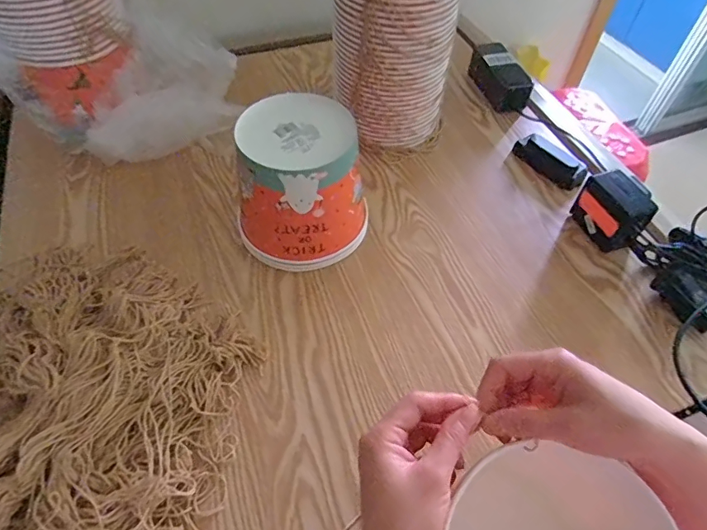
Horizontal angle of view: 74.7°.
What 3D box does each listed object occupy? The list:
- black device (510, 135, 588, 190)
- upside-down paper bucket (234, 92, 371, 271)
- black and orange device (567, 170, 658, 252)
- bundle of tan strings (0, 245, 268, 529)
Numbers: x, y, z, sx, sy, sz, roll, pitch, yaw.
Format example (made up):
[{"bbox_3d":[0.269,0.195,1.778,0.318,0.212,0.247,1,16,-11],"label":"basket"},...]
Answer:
[{"bbox_3d":[0.294,-0.158,0.696,0.027,0.035,0.118,-37,63,-25],"label":"black device"},{"bbox_3d":[-0.058,-0.095,0.545,0.152,0.152,0.142,1,54,-1],"label":"upside-down paper bucket"},{"bbox_3d":[0.328,-0.067,0.587,0.054,0.078,0.087,-26,59,-19],"label":"black and orange device"},{"bbox_3d":[-0.243,0.122,0.438,0.284,0.062,0.380,-6,55,-6],"label":"bundle of tan strings"}]

